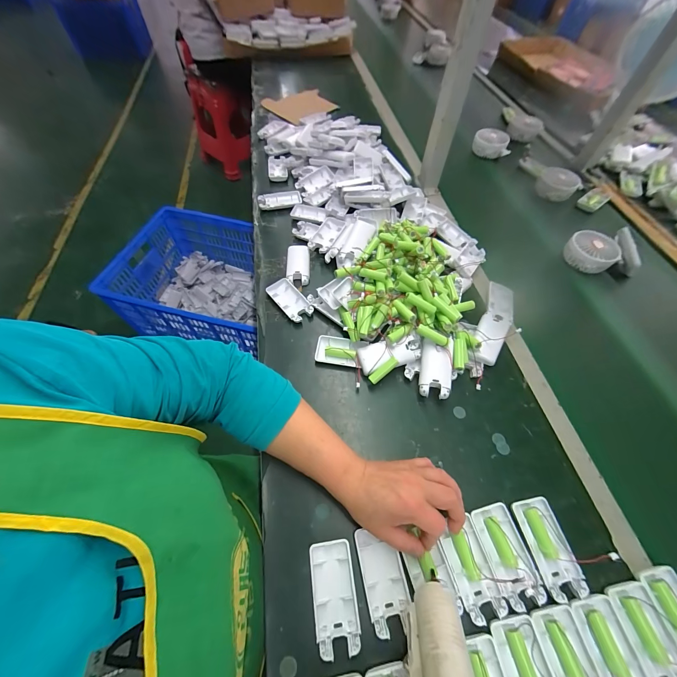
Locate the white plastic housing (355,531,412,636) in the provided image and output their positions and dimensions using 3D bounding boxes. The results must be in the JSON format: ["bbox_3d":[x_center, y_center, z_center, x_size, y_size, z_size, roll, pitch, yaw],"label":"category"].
[{"bbox_3d":[0.050,0.264,0.324,0.046,0.014,0.088,-11,61,-6],"label":"white plastic housing"}]

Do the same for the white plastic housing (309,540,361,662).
[{"bbox_3d":[-0.004,0.274,0.313,0.045,0.012,0.092,-7,60,-4],"label":"white plastic housing"}]

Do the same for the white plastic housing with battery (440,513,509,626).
[{"bbox_3d":[0.148,0.257,0.325,0.044,0.015,0.084,-13,61,-7],"label":"white plastic housing with battery"}]

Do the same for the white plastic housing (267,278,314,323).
[{"bbox_3d":[-0.086,-0.068,0.522,0.045,0.012,0.093,-37,66,-19],"label":"white plastic housing"}]

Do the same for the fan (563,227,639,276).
[{"bbox_3d":[0.516,-0.169,0.567,0.118,0.047,0.078,2,60,1],"label":"fan"}]

